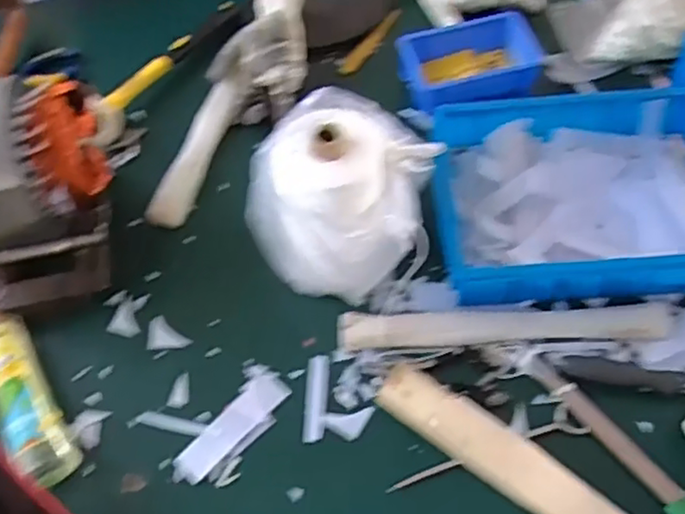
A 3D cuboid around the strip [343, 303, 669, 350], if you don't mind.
[{"bbox_3d":[0.150,0.063,0.614,0.300,0.023,0.033,-3,57,2],"label":"strip"}]

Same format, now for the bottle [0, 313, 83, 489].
[{"bbox_3d":[-0.294,0.125,0.603,0.048,0.034,0.192,-30,60,-15],"label":"bottle"}]

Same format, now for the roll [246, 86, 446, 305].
[{"bbox_3d":[-0.006,-0.057,0.606,0.161,0.159,0.142,12,59,11],"label":"roll"}]

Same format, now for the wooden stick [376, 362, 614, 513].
[{"bbox_3d":[0.175,0.194,0.523,0.334,0.025,0.039,32,64,22],"label":"wooden stick"}]

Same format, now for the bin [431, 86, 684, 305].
[{"bbox_3d":[0.234,-0.062,0.653,0.287,0.082,0.202,-6,57,0],"label":"bin"}]

